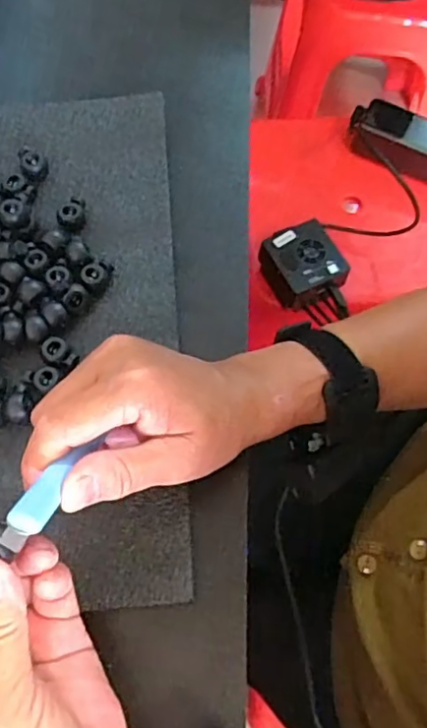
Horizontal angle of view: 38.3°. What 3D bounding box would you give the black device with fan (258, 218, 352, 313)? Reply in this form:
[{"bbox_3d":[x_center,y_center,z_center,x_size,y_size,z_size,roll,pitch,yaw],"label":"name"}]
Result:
[{"bbox_3d":[0.097,-0.112,0.682,0.086,0.032,0.079,-24,71,-12],"label":"black device with fan"}]

